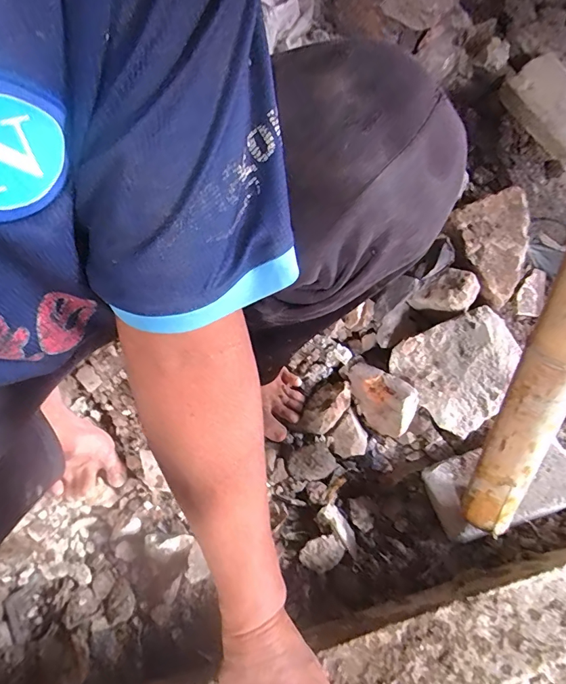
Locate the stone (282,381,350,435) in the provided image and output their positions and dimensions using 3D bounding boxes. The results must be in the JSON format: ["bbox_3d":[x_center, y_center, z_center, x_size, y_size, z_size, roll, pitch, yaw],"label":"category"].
[{"bbox_3d":[0.059,0.099,0.633,0.108,0.044,0.054,-40,72,-17],"label":"stone"}]

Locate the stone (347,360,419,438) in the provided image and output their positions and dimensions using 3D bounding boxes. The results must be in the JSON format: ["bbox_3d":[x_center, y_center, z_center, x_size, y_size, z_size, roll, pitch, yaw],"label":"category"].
[{"bbox_3d":[0.143,0.080,0.633,0.119,0.076,0.062,41,71,16],"label":"stone"}]

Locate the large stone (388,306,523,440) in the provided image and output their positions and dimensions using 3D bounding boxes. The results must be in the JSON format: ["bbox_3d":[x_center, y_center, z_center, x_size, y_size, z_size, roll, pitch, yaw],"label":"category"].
[{"bbox_3d":[0.270,0.041,0.646,0.155,0.085,0.154,-37,76,13],"label":"large stone"}]

